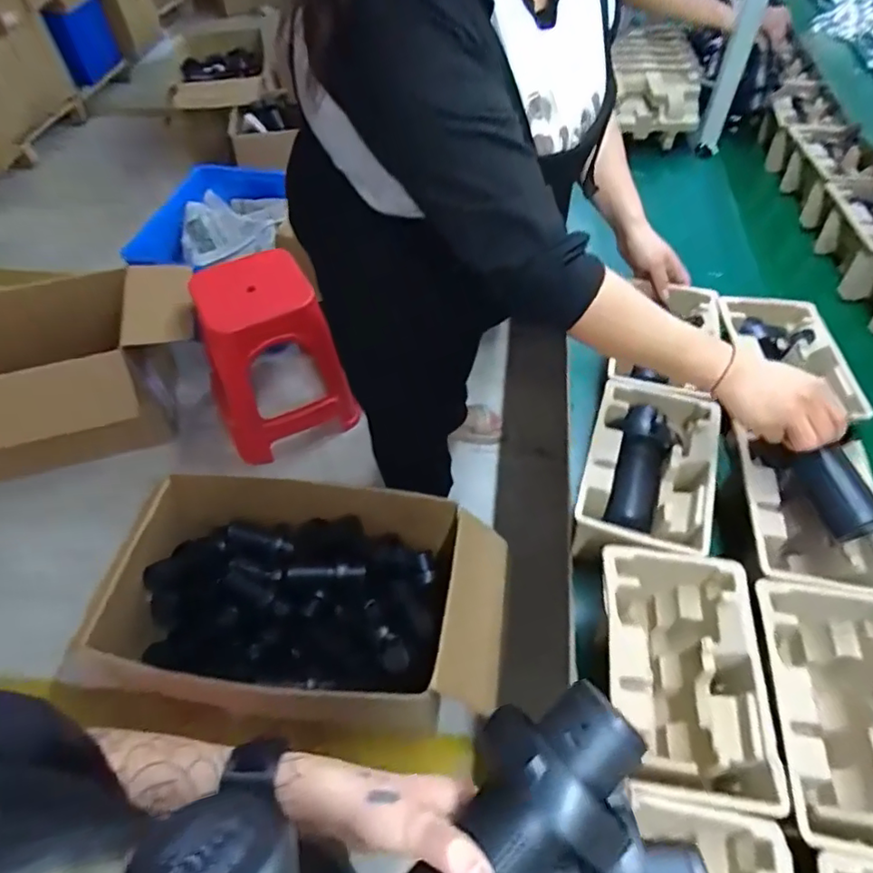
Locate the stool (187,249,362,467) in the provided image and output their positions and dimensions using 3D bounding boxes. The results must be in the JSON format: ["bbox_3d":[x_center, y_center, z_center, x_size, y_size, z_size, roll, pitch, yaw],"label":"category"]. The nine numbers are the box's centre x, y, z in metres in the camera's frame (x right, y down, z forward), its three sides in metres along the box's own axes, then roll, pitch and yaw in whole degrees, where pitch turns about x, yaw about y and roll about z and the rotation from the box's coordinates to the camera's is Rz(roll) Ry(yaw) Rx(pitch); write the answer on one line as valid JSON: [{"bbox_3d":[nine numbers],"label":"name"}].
[{"bbox_3d":[-0.485,-0.240,1.654,0.371,0.453,0.360,-26,55,-18],"label":"stool"}]

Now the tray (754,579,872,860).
[{"bbox_3d":[0.379,0.266,0.540,0.148,0.091,0.237,7,52,7],"label":"tray"}]

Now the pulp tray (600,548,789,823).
[{"bbox_3d":[0.235,0.235,0.565,0.137,0.089,0.221,5,51,5],"label":"pulp tray"}]

